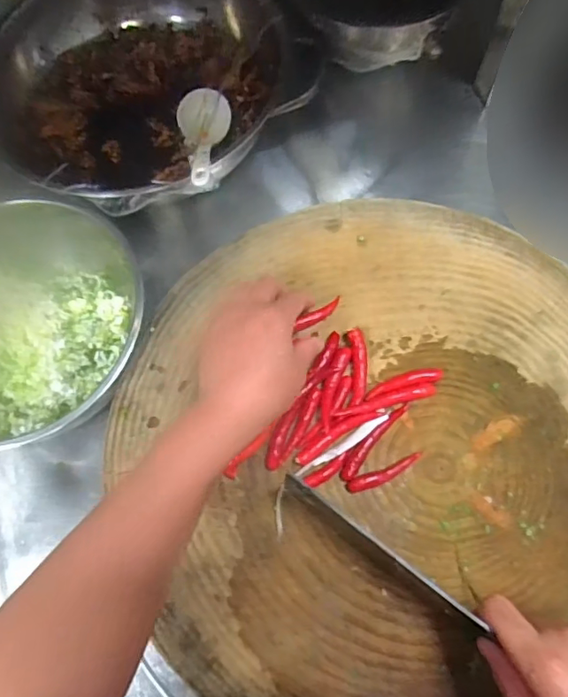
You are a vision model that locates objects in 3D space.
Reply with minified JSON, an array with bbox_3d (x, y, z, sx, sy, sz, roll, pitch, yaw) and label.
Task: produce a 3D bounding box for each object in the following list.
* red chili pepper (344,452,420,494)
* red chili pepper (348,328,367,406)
[{"bbox_3d":[0.081,0.102,0.425,0.063,0.014,0.012,-21,72,-5],"label":"red chili pepper"},{"bbox_3d":[0.065,0.015,0.454,0.015,0.012,0.065,-2,71,2],"label":"red chili pepper"}]

